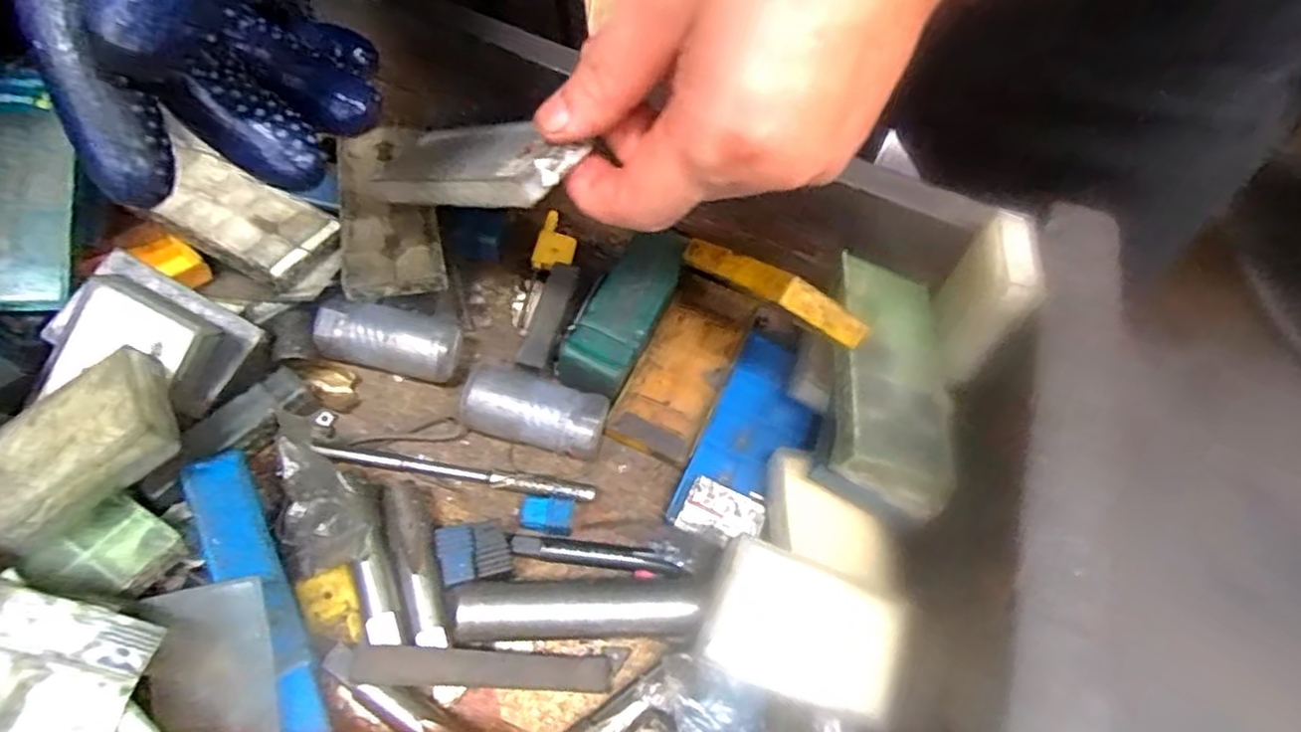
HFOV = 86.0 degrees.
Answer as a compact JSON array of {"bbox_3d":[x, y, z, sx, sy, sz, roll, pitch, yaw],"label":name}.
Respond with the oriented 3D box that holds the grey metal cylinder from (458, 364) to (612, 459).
[{"bbox_3d":[-0.046,0.018,0.276,0.055,0.020,0.027,17,53,-7],"label":"grey metal cylinder"}]

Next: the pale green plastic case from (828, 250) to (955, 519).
[{"bbox_3d":[0.087,0.004,0.260,0.047,0.018,0.094,20,55,-16],"label":"pale green plastic case"}]

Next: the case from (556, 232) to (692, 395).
[{"bbox_3d":[-0.011,-0.023,0.299,0.027,0.021,0.083,17,56,17],"label":"case"}]

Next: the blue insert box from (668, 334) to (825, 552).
[{"bbox_3d":[0.043,0.031,0.287,0.041,0.012,0.094,18,56,17],"label":"blue insert box"}]

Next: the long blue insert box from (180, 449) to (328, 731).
[{"bbox_3d":[-0.126,0.070,0.222,0.019,0.009,0.102,-29,69,-17],"label":"long blue insert box"}]

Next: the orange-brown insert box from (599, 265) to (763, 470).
[{"bbox_3d":[0.016,-0.003,0.308,0.038,0.012,0.096,15,55,15],"label":"orange-brown insert box"}]

